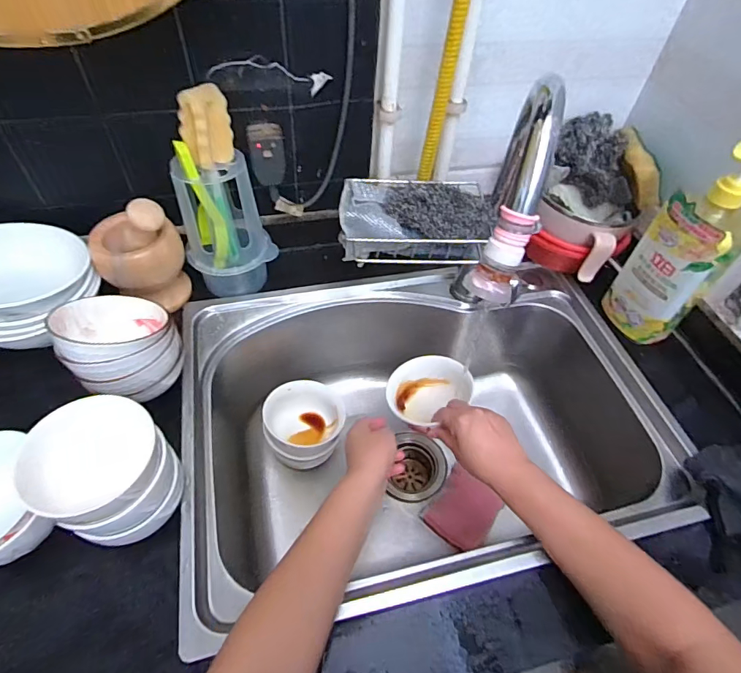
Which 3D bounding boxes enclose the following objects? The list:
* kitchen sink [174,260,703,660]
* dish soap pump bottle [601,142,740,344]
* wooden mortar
[{"bbox_3d":[0.059,0.120,0.642,0.580,0.203,0.447,-11,53,-12],"label":"kitchen sink"},{"bbox_3d":[0.380,-0.099,0.551,0.098,0.261,0.051,38,59,23],"label":"dish soap pump bottle"},{"bbox_3d":[-0.295,-0.106,0.575,0.099,0.154,0.088,-29,59,-24],"label":"wooden mortar"}]

